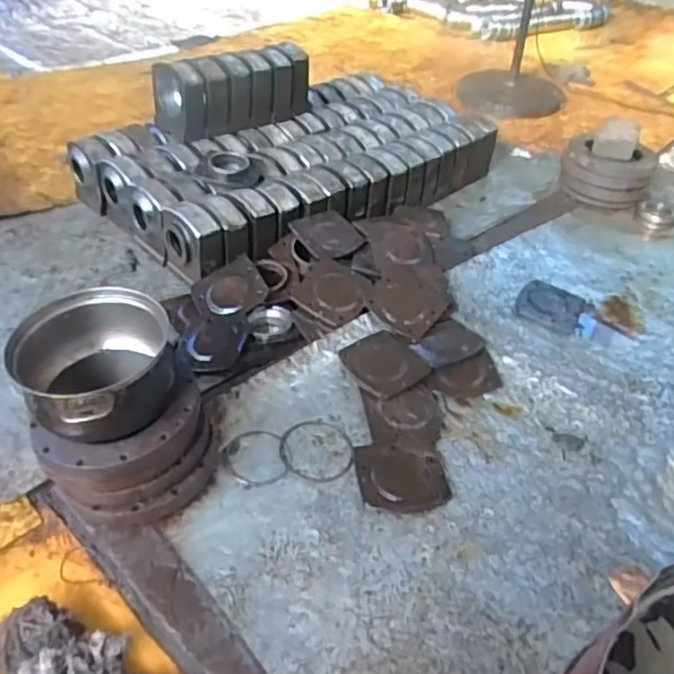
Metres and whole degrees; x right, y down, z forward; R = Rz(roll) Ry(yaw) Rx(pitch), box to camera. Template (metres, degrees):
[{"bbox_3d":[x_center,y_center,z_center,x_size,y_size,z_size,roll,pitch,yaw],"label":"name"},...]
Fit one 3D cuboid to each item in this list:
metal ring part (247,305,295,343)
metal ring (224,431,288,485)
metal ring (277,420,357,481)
[{"bbox_3d":[-0.136,-0.026,1.307,0.084,0.035,0.087,2,41,-2],"label":"metal ring part"},{"bbox_3d":[-0.138,0.204,1.071,0.100,0.011,0.110,2,43,-2],"label":"metal ring"},{"bbox_3d":[-0.034,0.194,1.095,0.128,0.006,0.126,2,41,-2],"label":"metal ring"}]

